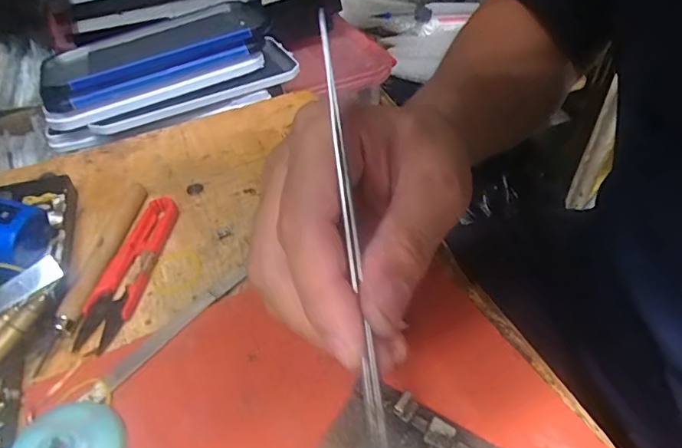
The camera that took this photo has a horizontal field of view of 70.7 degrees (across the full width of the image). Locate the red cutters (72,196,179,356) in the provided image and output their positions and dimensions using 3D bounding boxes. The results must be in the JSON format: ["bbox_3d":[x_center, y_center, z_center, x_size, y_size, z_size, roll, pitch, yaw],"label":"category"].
[{"bbox_3d":[-0.115,0.022,0.264,0.023,0.009,0.097,7,46,10],"label":"red cutters"}]

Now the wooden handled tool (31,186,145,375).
[{"bbox_3d":[-0.135,0.022,0.265,0.013,0.010,0.121,4,46,7],"label":"wooden handled tool"}]

